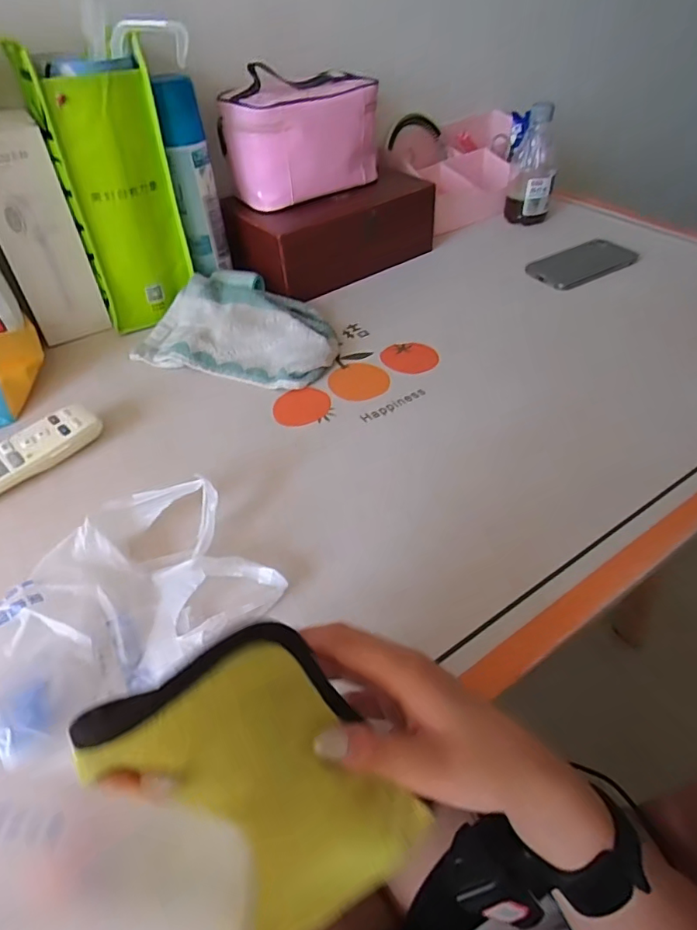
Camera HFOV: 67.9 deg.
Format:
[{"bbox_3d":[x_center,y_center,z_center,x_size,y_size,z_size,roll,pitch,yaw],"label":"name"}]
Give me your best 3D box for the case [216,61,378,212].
[{"bbox_3d":[-0.057,-0.411,0.659,0.182,0.128,0.108,-30,51,-24],"label":"case"}]

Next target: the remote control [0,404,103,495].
[{"bbox_3d":[-0.301,-0.005,0.470,0.047,0.021,0.150,37,57,27],"label":"remote control"}]

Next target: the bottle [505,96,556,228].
[{"bbox_3d":[0.269,-0.434,0.753,0.063,0.143,0.056,8,46,11],"label":"bottle"}]

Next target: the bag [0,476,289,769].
[{"bbox_3d":[-0.177,0.104,0.359,0.232,0.038,0.150,-28,55,-24],"label":"bag"}]

